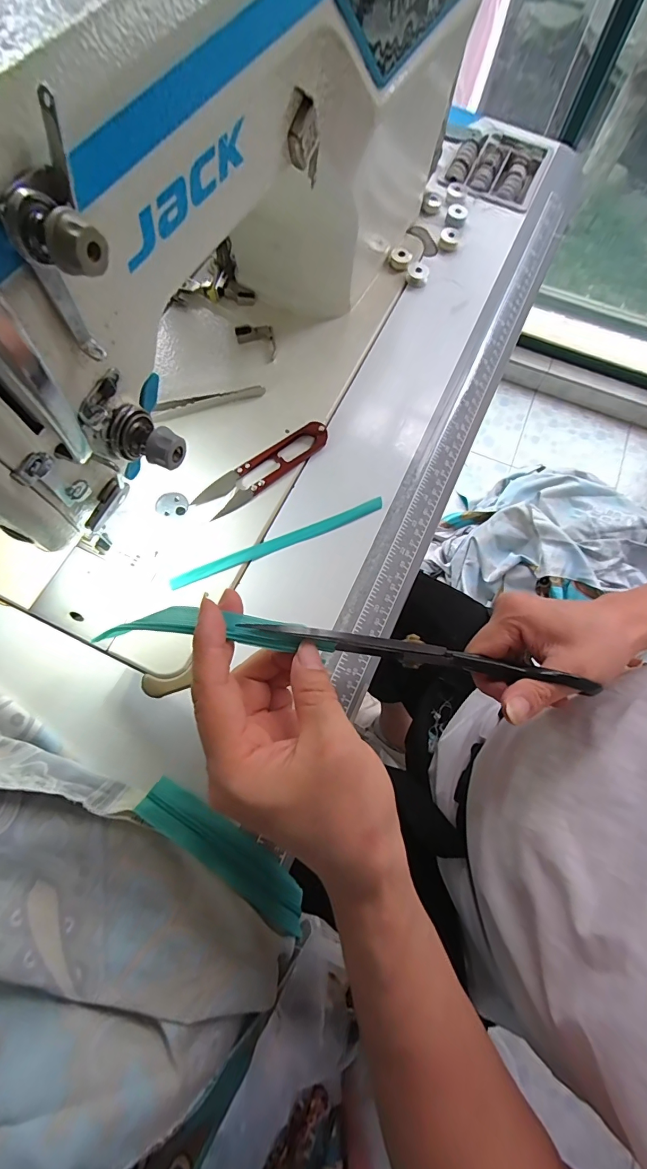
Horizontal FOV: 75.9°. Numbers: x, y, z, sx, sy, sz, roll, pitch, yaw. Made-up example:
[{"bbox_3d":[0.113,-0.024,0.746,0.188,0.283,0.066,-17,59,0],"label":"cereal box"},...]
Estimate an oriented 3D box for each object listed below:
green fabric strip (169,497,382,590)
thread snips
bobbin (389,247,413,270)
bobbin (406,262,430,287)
[{"bbox_3d":[-0.031,-0.031,0.308,0.165,0.004,0.009,-22,74,-9],"label":"green fabric strip"},{"bbox_3d":[-0.047,-0.091,0.321,0.113,0.010,0.028,-39,77,-13],"label":"thread snips"},{"bbox_3d":[0.072,-0.305,0.388,0.020,0.009,0.019,16,72,3],"label":"bobbin"},{"bbox_3d":[0.088,-0.288,0.385,0.021,0.011,0.018,16,72,3],"label":"bobbin"}]

